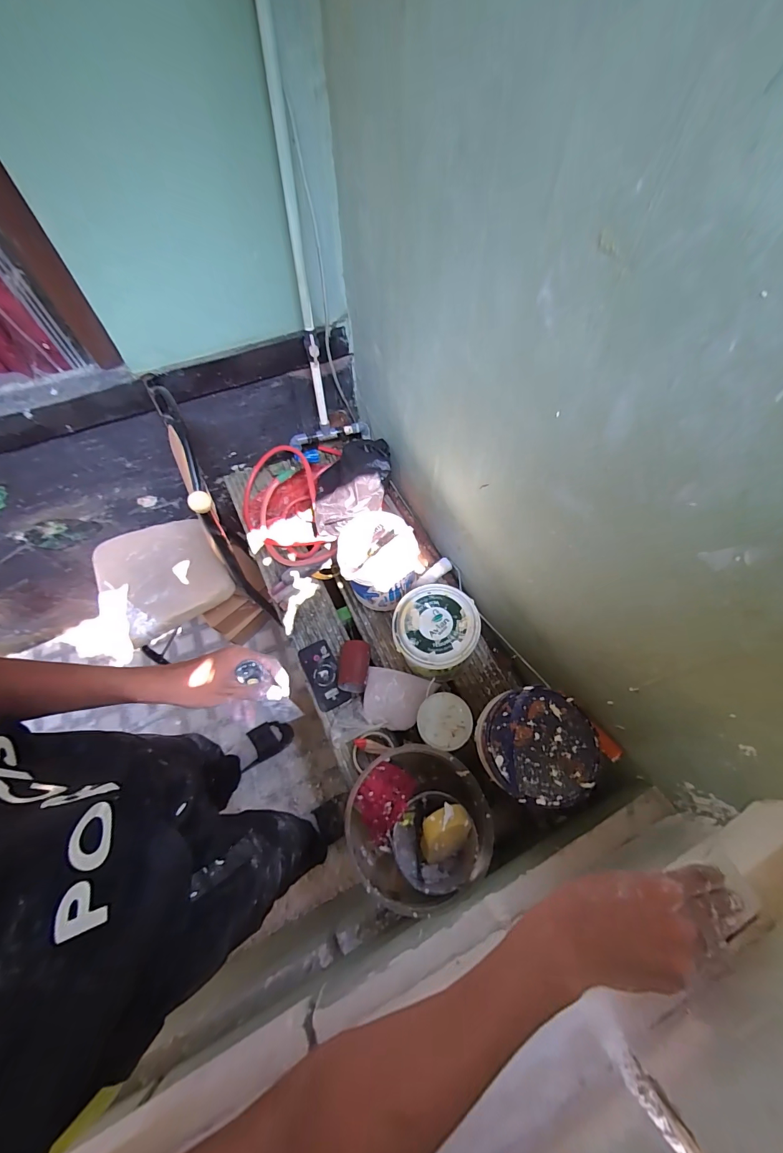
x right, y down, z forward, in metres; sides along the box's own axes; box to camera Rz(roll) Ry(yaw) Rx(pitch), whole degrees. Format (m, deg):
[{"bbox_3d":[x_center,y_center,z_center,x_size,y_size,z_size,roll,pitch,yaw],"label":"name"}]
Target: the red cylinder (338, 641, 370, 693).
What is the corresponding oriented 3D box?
[{"bbox_3d":[-0.090,0.217,0.947,0.073,0.055,0.122,4,63,2],"label":"red cylinder"}]

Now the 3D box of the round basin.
[{"bbox_3d":[0.043,0.454,0.737,0.240,0.210,0.228,0,63,0],"label":"round basin"}]

